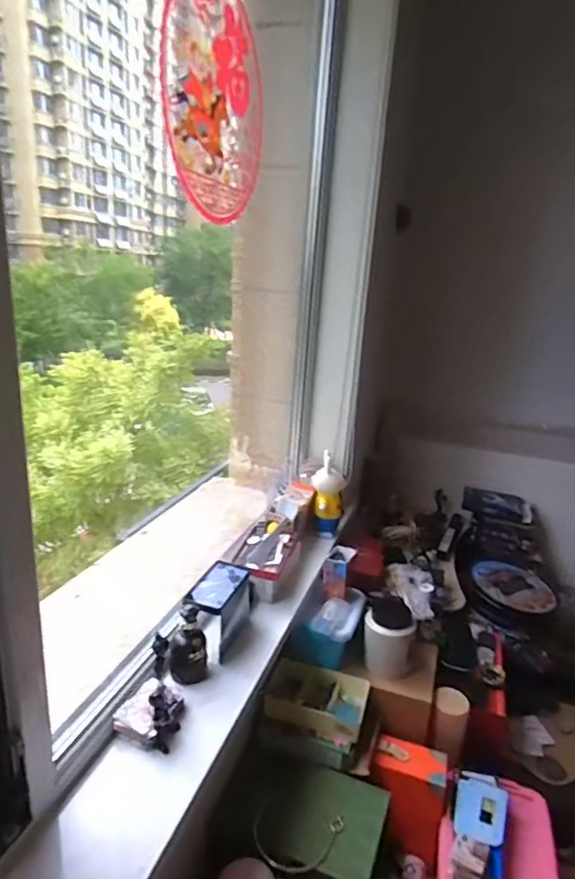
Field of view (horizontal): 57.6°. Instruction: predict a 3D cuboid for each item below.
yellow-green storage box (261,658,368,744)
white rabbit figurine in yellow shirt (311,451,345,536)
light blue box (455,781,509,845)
[{"bbox_3d":[0.065,0.551,1.093,0.196,0.074,0.132,10,19,16],"label":"yellow-green storage box"},{"bbox_3d":[0.102,0.148,1.351,0.085,0.198,0.077,7,18,7],"label":"white rabbit figurine in yellow shirt"},{"bbox_3d":[0.366,0.701,0.985,0.092,0.024,0.108,11,19,19],"label":"light blue box"}]

